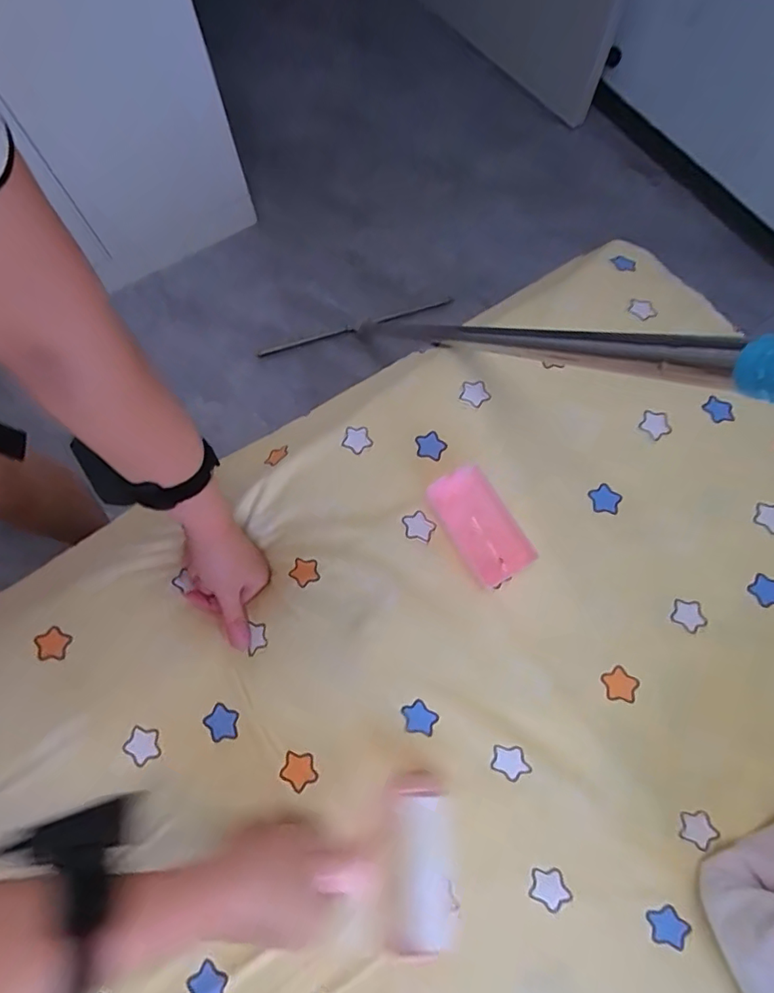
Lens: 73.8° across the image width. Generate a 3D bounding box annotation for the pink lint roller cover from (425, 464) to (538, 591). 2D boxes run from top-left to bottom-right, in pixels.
[{"bbox_3d":[0.086,0.027,0.483,0.054,0.034,0.108,-29,74,-8],"label":"pink lint roller cover"}]

